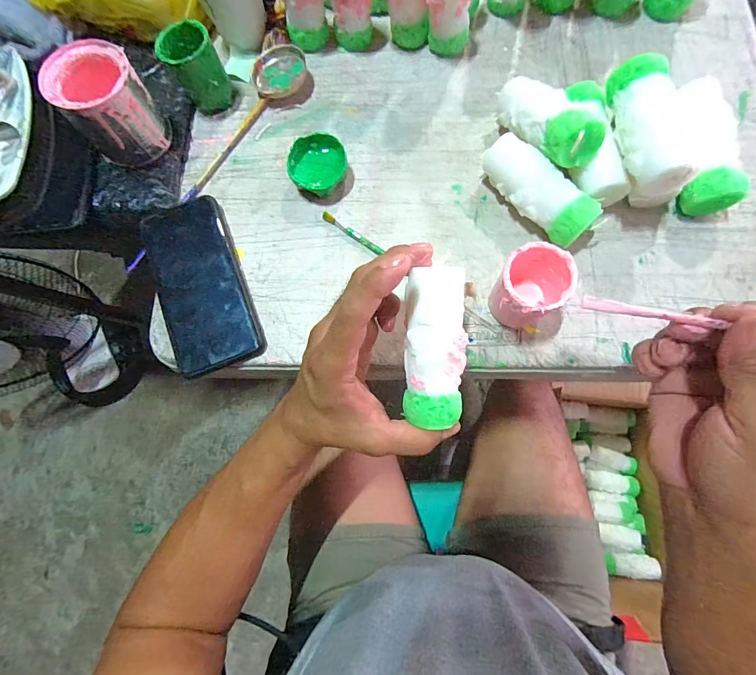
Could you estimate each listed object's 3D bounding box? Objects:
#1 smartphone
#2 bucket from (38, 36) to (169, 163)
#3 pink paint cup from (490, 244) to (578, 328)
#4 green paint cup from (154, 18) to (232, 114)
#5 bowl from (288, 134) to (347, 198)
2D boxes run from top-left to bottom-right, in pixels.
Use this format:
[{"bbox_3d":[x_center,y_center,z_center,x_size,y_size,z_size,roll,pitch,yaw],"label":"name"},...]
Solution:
[{"bbox_3d":[-0.162,-0.052,0.341,0.075,0.015,0.167,-22,76,-4],"label":"smartphone"},{"bbox_3d":[-0.243,-0.211,0.344,0.072,0.071,0.074,-41,78,-8],"label":"bucket"},{"bbox_3d":[0.115,-0.036,0.296,0.053,0.066,0.050,-31,77,-6],"label":"pink paint cup"},{"bbox_3d":[-0.175,-0.260,0.365,0.045,0.060,0.047,0,76,2],"label":"green paint cup"},{"bbox_3d":[-0.055,-0.161,0.355,0.050,0.027,0.050,0,76,2],"label":"bowl"}]

